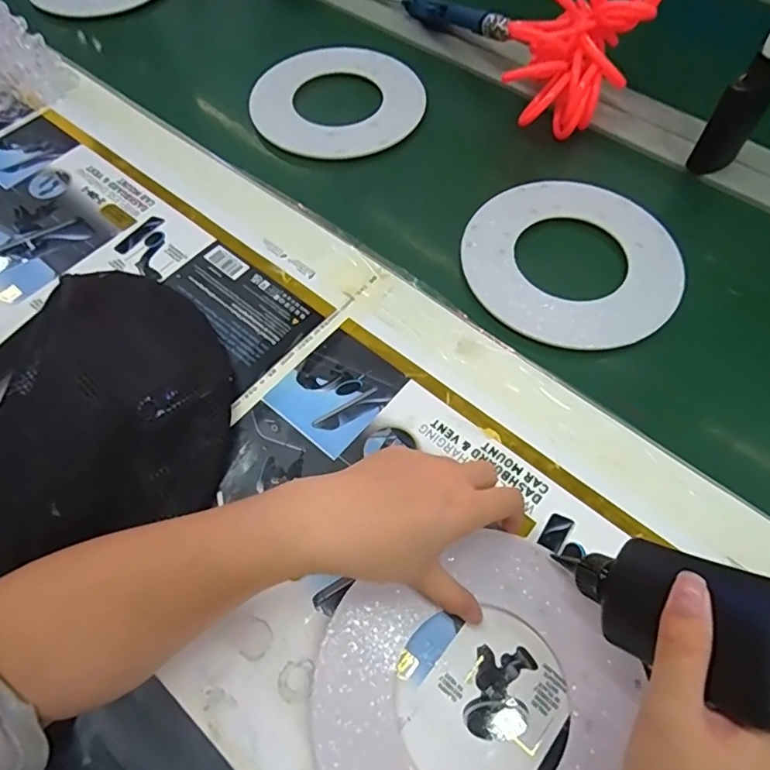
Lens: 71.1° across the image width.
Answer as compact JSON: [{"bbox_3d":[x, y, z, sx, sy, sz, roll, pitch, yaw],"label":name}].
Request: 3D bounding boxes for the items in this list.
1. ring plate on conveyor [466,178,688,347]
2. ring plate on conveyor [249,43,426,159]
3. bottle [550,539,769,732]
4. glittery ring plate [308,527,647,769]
[{"bbox_3d":[0.170,-0.118,0.494,0.186,0.009,0.200,0,62,0],"label":"ring plate on conveyor"},{"bbox_3d":[-0.048,-0.327,0.608,0.182,0.011,0.188,0,62,0],"label":"ring plate on conveyor"},{"bbox_3d":[0.135,0.107,0.261,0.047,0.120,0.041,-32,94,-16],"label":"bottle"},{"bbox_3d":[0.055,0.191,0.315,0.183,0.013,0.177,0,62,0],"label":"glittery ring plate"}]

